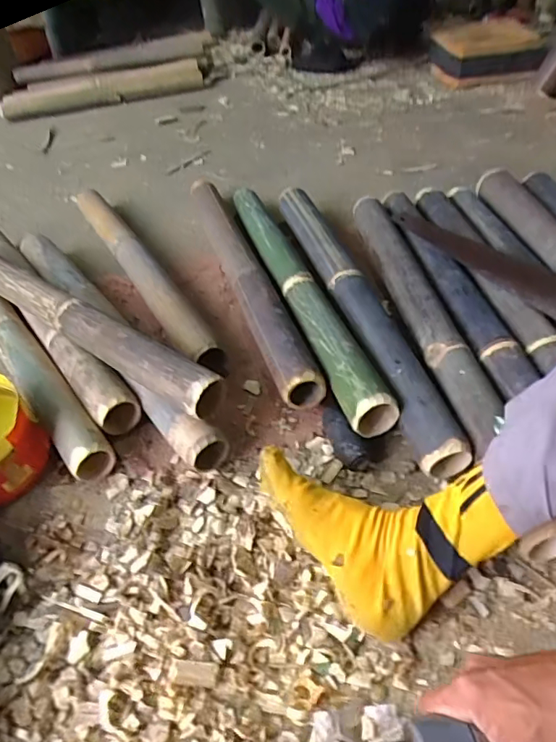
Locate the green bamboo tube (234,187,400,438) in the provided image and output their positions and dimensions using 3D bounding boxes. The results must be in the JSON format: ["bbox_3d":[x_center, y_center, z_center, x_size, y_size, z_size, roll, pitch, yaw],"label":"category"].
[{"bbox_3d":[0.023,-0.162,0.830,0.065,0.046,0.660,-15,46,-8],"label":"green bamboo tube"}]

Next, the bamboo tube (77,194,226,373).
[{"bbox_3d":[-0.257,-0.201,0.916,0.044,0.043,0.661,-25,48,-18],"label":"bamboo tube"}]

